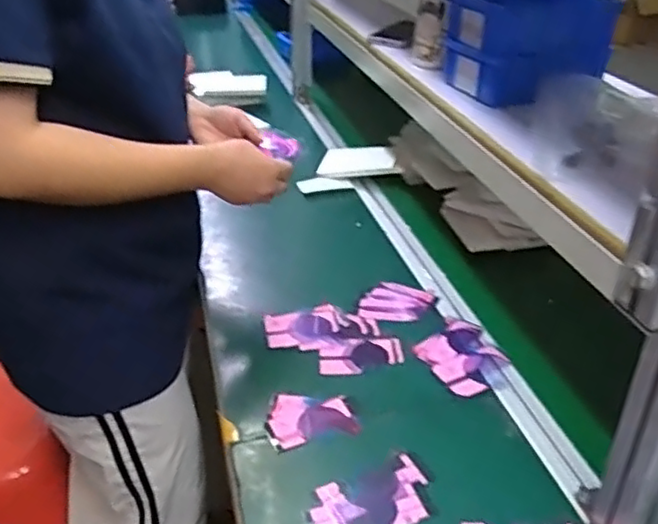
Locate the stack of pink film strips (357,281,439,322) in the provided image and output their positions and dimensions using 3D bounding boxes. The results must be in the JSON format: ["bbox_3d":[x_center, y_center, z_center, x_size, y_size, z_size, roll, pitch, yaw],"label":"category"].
[{"bbox_3d":[0.092,0.053,0.866,0.095,0.008,0.077,8,33,12],"label":"stack of pink film strips"}]

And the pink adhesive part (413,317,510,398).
[{"bbox_3d":[0.160,0.111,0.776,0.096,0.010,0.118,-16,35,-24],"label":"pink adhesive part"}]

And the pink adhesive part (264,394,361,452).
[{"bbox_3d":[-0.019,0.164,0.689,0.094,0.004,0.073,-7,33,-12],"label":"pink adhesive part"}]

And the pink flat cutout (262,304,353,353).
[{"bbox_3d":[-0.028,0.083,0.815,0.100,0.008,0.075,-4,32,-8],"label":"pink flat cutout"}]

